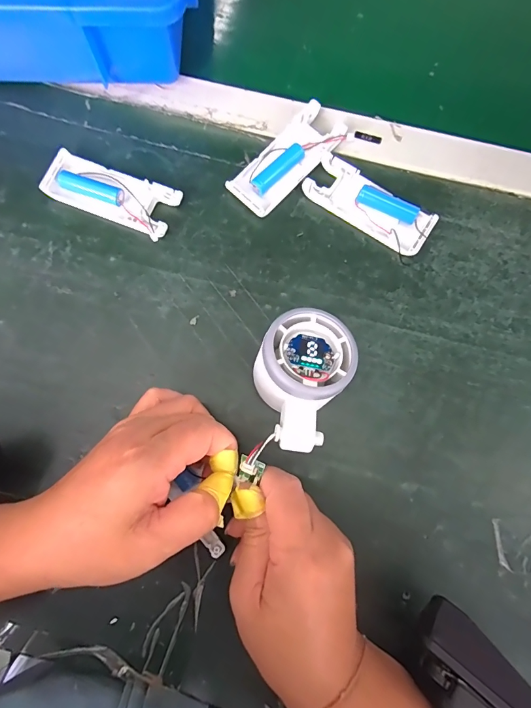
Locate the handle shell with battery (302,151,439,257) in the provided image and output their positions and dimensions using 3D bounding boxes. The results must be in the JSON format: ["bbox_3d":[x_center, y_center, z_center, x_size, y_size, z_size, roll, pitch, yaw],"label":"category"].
[{"bbox_3d":[0.084,-0.120,0.306,0.105,0.012,0.042,34,80,5],"label":"handle shell with battery"}]

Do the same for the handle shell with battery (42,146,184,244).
[{"bbox_3d":[-0.122,-0.125,0.299,0.102,0.015,0.043,21,79,3],"label":"handle shell with battery"}]

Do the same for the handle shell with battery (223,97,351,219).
[{"bbox_3d":[0.018,-0.159,0.309,0.106,0.016,0.040,-44,83,-9],"label":"handle shell with battery"}]

